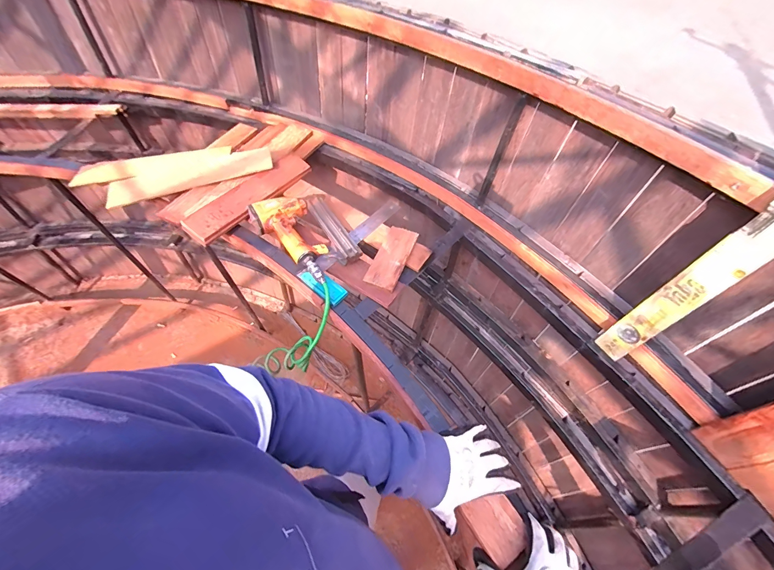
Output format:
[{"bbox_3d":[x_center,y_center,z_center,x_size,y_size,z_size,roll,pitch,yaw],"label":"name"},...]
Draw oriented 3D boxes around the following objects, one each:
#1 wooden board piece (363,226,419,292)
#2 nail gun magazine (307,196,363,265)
[{"bbox_3d":[0.011,-0.061,0.727,0.065,0.012,0.160,19,59,12],"label":"wooden board piece"},{"bbox_3d":[-0.120,-0.129,0.754,0.047,0.021,0.202,-26,60,-16],"label":"nail gun magazine"}]

